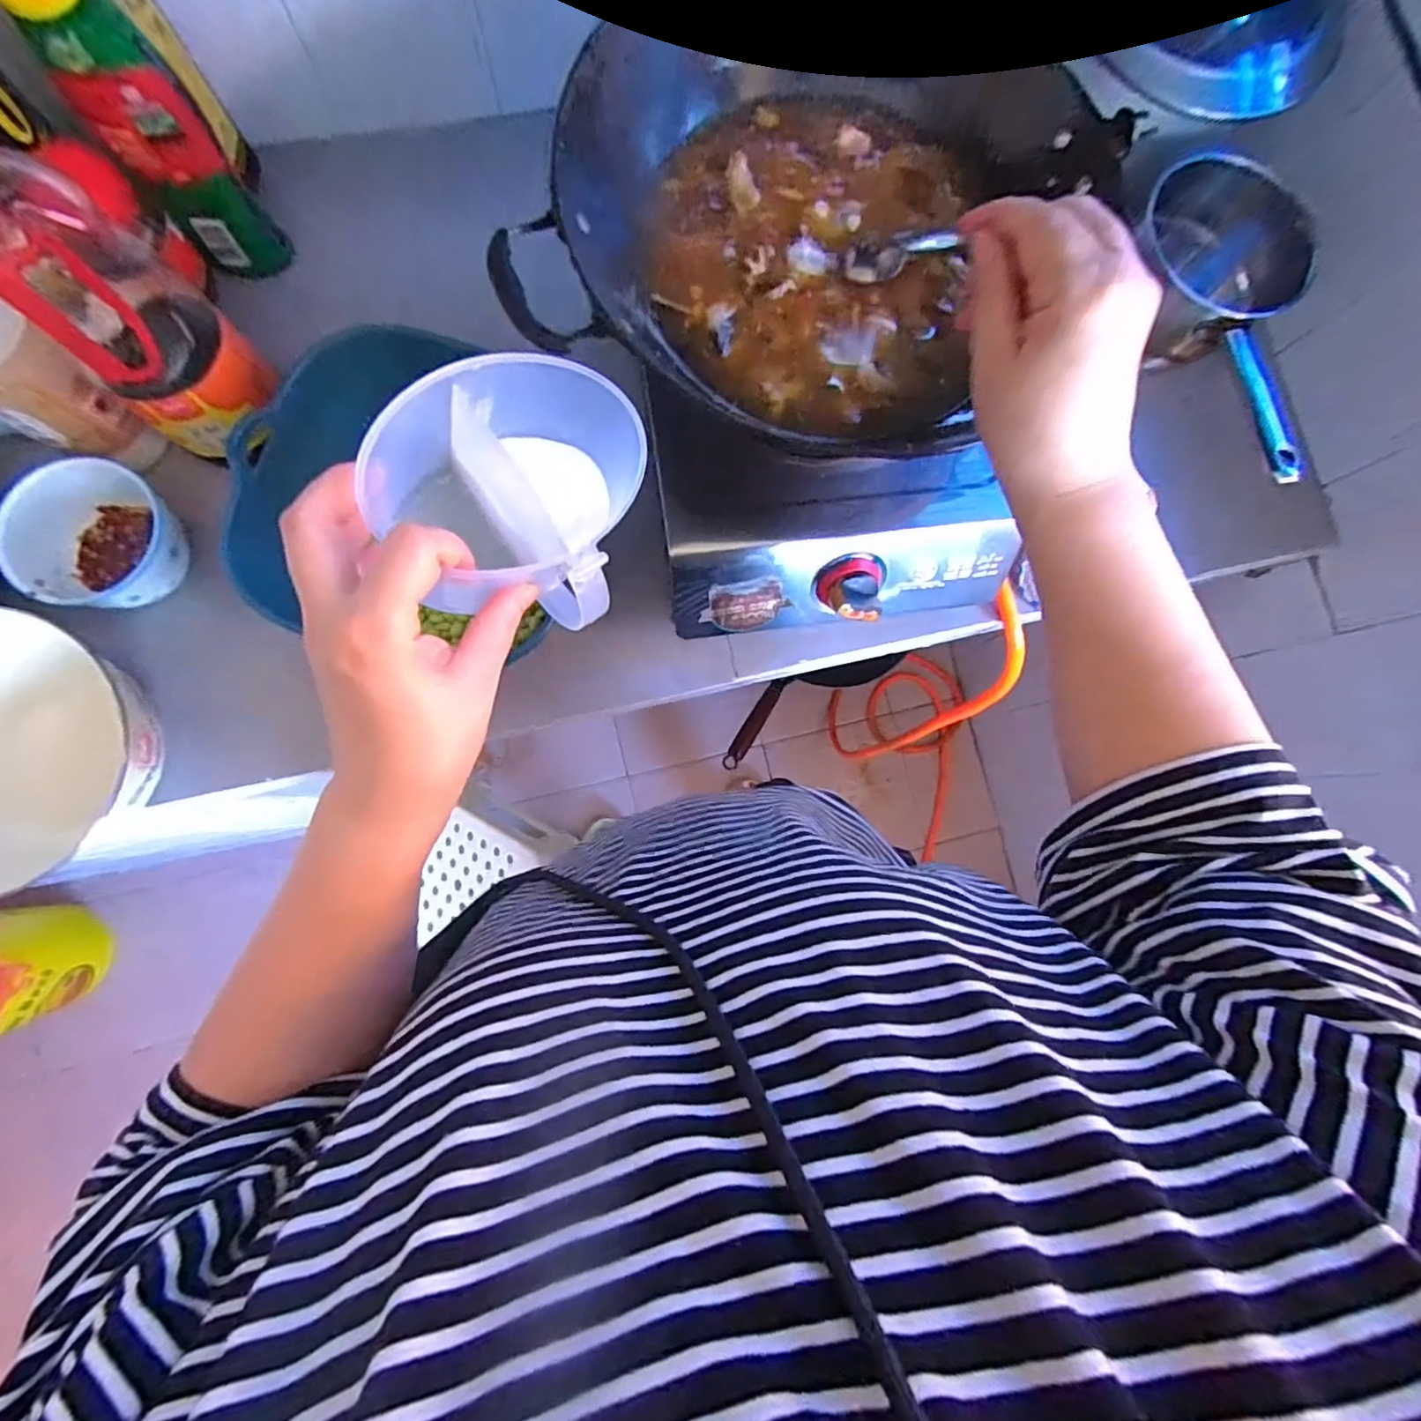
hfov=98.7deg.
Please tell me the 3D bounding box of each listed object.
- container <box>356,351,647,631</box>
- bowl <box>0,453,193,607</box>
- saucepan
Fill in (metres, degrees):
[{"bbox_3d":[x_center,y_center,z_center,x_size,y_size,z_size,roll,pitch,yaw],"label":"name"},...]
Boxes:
[{"bbox_3d":[-0.096,-0.100,0.303,0.121,0.106,0.105,0,83,-5],"label":"container"},{"bbox_3d":[-0.492,-0.137,0.493,0.108,0.061,0.112,1,83,-5],"label":"bowl"},{"bbox_3d":[0.476,-0.339,0.557,0.127,0.092,0.291,-15,85,-7],"label":"saucepan"}]

